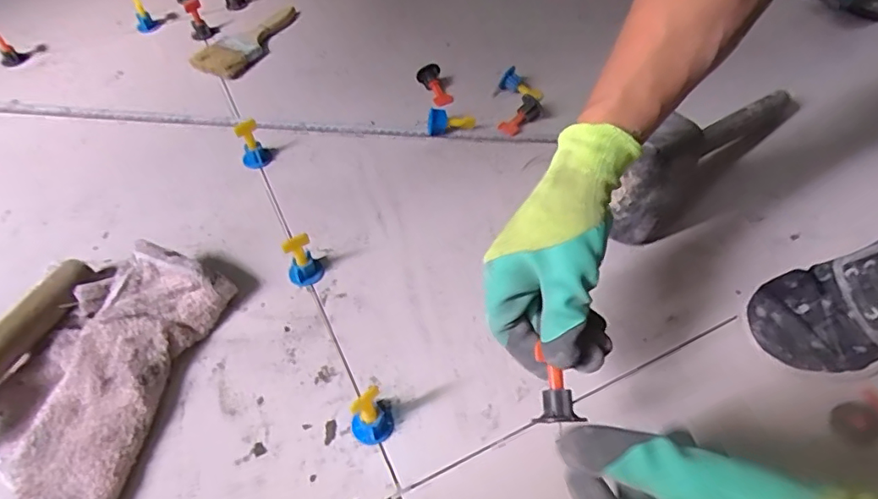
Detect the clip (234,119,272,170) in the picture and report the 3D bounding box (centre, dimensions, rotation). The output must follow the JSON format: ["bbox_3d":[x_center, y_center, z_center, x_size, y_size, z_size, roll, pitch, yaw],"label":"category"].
[{"bbox_3d":[-0.214,-0.123,0.622,0.032,0.053,0.035,-23,54,-16],"label":"clip"}]

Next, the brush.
[{"bbox_3d":[-0.274,-0.306,0.793,0.071,0.022,0.201,24,56,19],"label":"brush"}]

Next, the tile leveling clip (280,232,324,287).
[{"bbox_3d":[-0.130,0.008,0.517,0.031,0.055,0.028,-23,55,-16],"label":"tile leveling clip"}]

